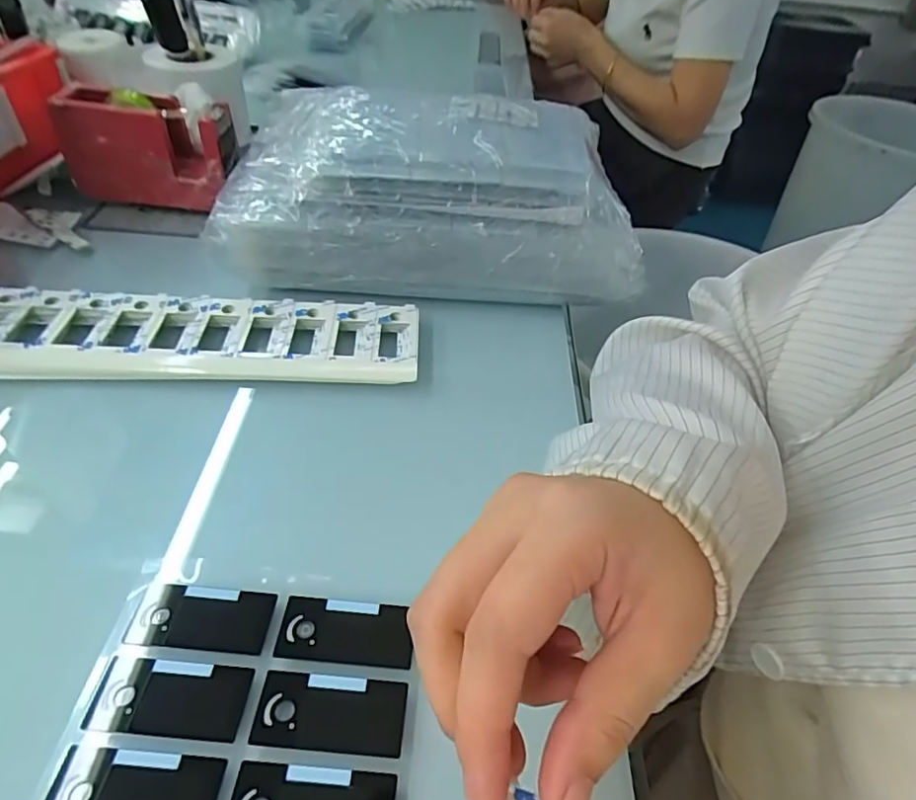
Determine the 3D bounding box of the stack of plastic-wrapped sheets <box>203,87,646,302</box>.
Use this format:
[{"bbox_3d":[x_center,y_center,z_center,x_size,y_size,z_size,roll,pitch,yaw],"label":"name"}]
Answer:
[{"bbox_3d":[-0.018,-0.178,0.444,0.301,0.091,0.194,3,45,-4],"label":"stack of plastic-wrapped sheets"}]

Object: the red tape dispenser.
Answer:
[{"bbox_3d":[-0.257,-0.208,0.468,0.131,0.084,0.048,5,45,-1],"label":"red tape dispenser"}]

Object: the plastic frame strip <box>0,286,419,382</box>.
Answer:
[{"bbox_3d":[-0.175,-0.044,0.369,0.292,0.018,0.076,1,45,-6],"label":"plastic frame strip"}]

